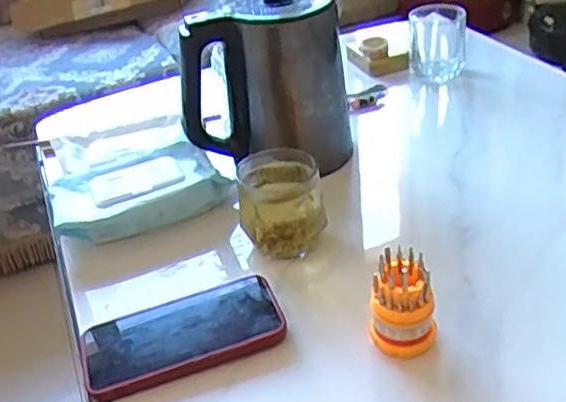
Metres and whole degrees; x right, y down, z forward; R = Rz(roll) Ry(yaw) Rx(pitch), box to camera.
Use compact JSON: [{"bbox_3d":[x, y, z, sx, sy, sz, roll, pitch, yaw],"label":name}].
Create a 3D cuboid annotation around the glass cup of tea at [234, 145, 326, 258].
[{"bbox_3d":[-0.002,0.007,0.616,0.078,0.091,0.062,-9,34,-1],"label":"glass cup of tea"}]

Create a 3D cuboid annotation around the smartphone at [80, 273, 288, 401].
[{"bbox_3d":[-0.082,0.109,0.533,0.161,0.016,0.079,-16,35,-11],"label":"smartphone"}]

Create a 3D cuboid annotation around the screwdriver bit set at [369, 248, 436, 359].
[{"bbox_3d":[0.092,0.078,0.496,0.048,0.074,0.042,3,36,15],"label":"screwdriver bit set"}]

